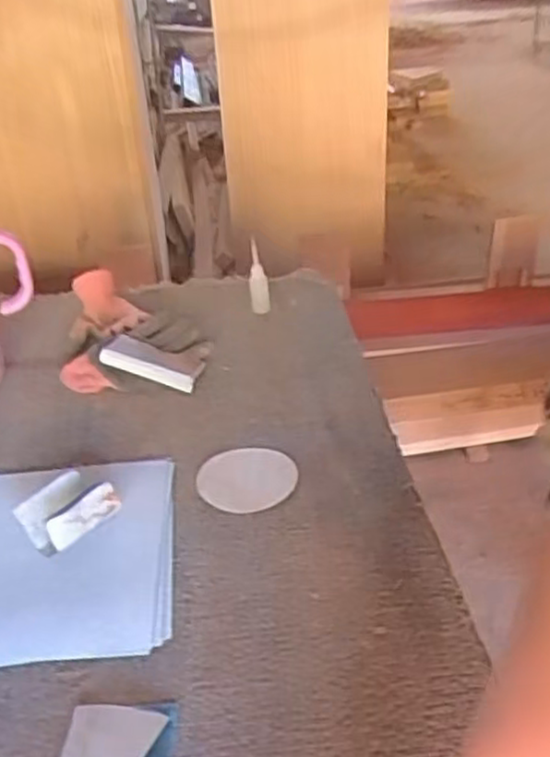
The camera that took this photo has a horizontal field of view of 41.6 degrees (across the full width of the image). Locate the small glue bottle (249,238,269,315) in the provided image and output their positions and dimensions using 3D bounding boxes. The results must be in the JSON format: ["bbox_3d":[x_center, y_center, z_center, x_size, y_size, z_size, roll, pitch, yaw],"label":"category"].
[{"bbox_3d":[-0.023,-0.146,1.037,0.027,0.102,0.033,-3,31,0],"label":"small glue bottle"}]

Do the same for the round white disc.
[{"bbox_3d":[-0.026,0.094,0.700,0.091,0.010,0.096,-2,31,1],"label":"round white disc"}]

